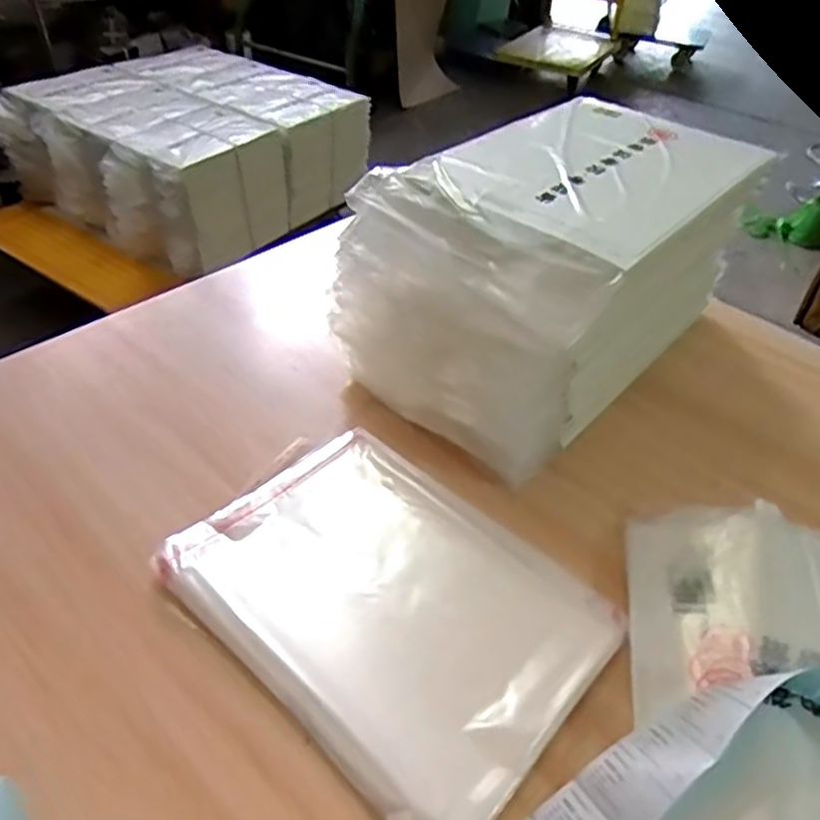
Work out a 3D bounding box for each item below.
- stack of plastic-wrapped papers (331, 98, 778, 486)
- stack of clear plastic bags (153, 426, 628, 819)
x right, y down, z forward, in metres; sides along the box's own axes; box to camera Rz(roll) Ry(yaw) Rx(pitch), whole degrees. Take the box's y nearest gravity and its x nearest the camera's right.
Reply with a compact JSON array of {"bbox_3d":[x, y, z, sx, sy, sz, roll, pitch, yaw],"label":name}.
[{"bbox_3d":[0.174,-0.160,0.796,0.439,0.253,0.283,-30,53,-32],"label":"stack of plastic-wrapped papers"},{"bbox_3d":[-0.021,0.162,0.607,0.358,0.029,0.259,34,50,28],"label":"stack of clear plastic bags"}]

